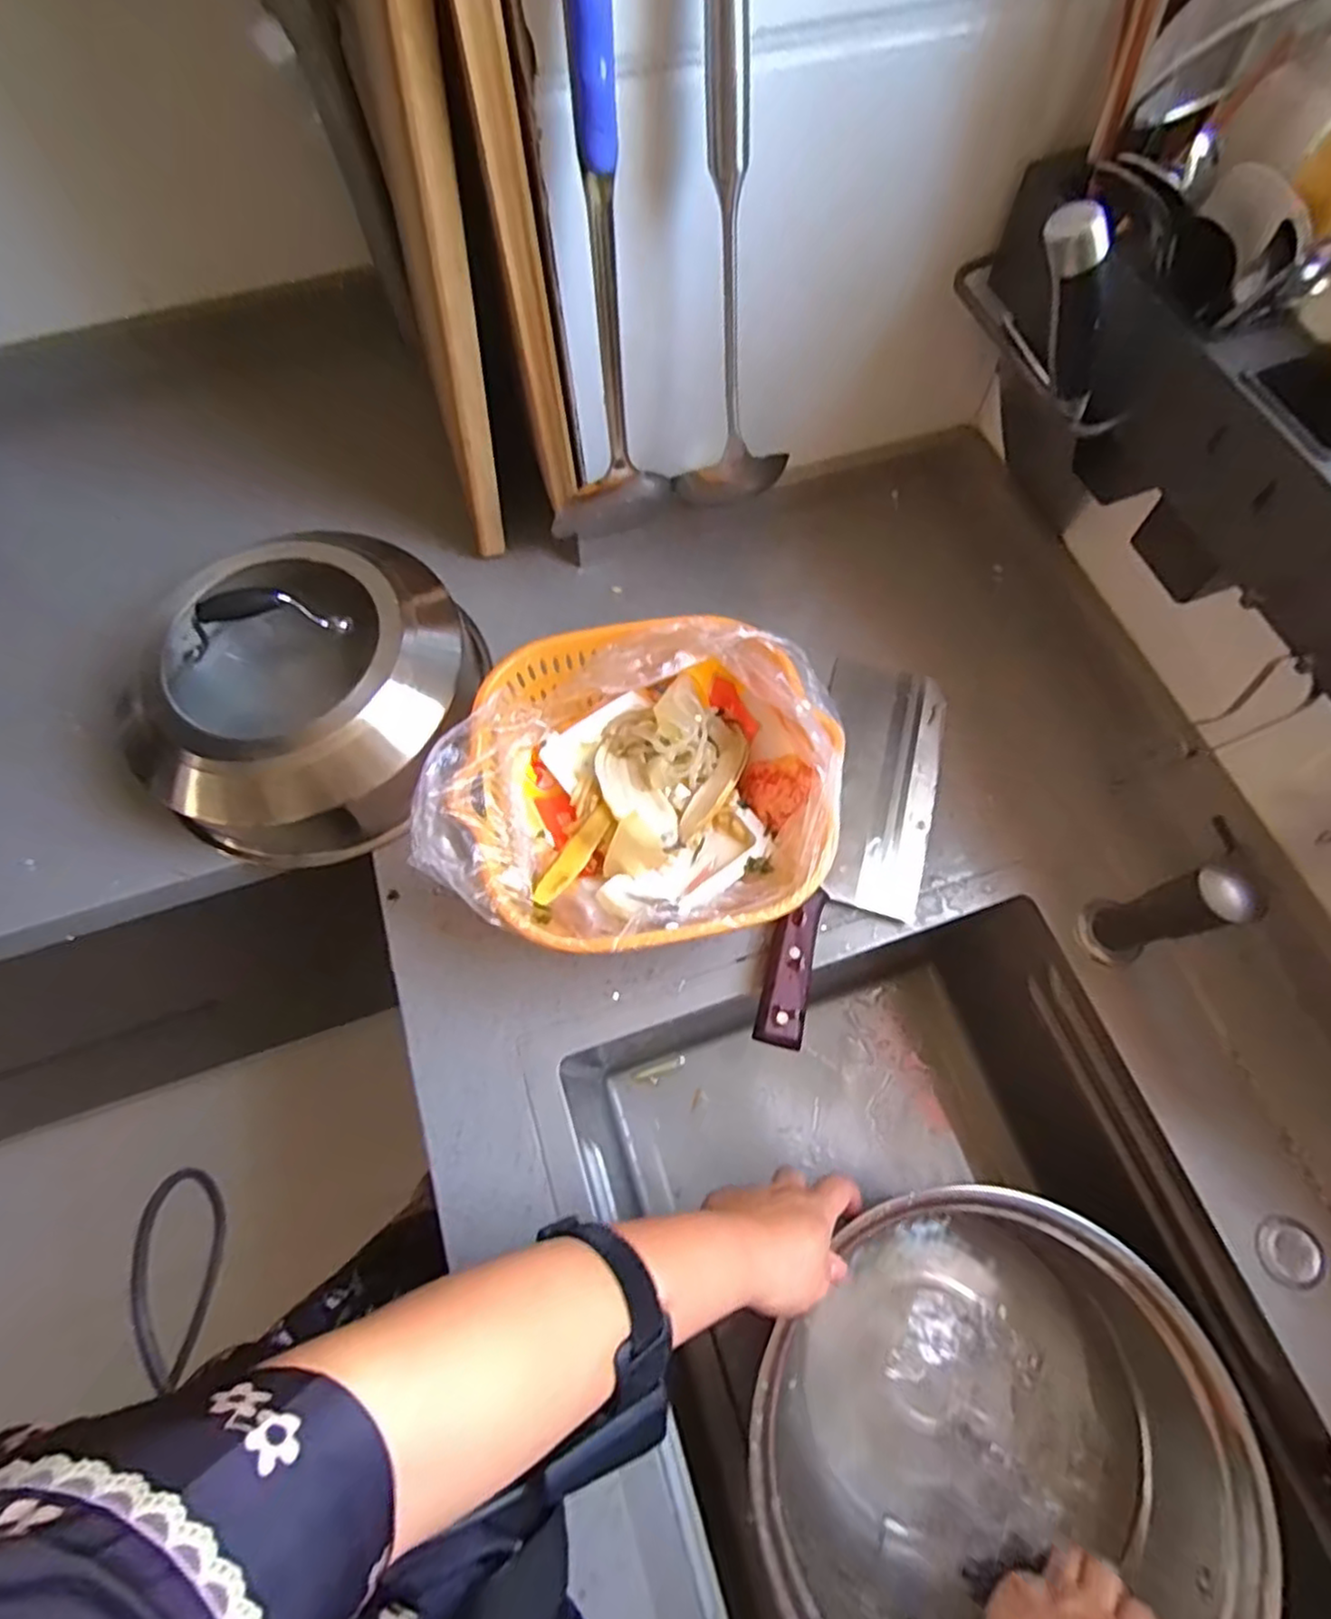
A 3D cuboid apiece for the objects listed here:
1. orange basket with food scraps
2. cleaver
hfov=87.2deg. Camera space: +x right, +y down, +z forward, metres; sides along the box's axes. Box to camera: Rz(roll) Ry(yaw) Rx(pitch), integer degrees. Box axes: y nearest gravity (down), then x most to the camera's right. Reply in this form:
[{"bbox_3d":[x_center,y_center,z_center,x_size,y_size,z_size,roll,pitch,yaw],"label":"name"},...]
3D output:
[{"bbox_3d":[-0.019,-0.010,0.482,0.251,0.100,0.224,9,69,5],"label":"orange basket with food scraps"},{"bbox_3d":[0.144,0.023,0.509,0.091,0.027,0.306,15,69,7],"label":"cleaver"}]

